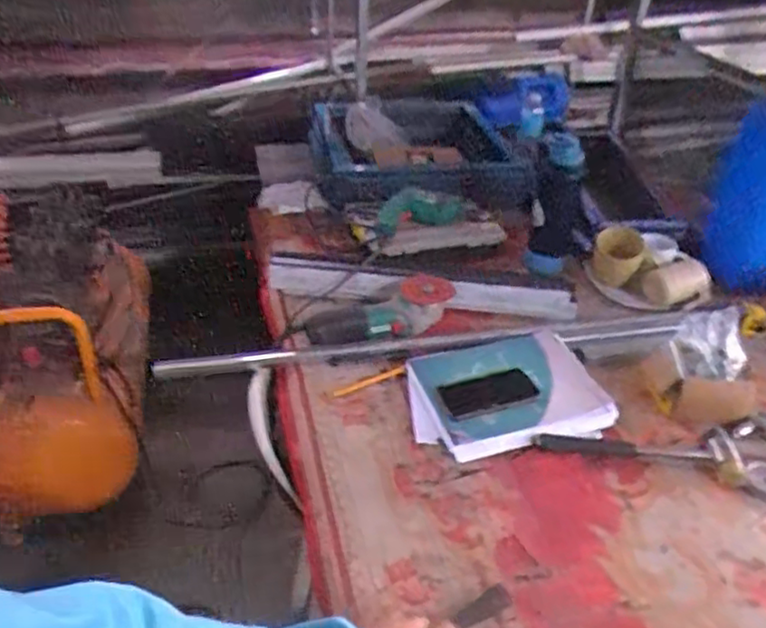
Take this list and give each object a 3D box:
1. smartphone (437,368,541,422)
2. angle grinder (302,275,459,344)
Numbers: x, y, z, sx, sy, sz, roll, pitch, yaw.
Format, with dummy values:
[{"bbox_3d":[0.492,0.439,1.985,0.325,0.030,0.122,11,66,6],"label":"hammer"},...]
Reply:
[{"bbox_3d":[0.171,0.126,1.072,0.153,0.011,0.093,-11,36,-17],"label":"smartphone"},{"bbox_3d":[0.000,0.003,1.227,0.278,0.076,0.113,-17,34,6],"label":"angle grinder"}]

